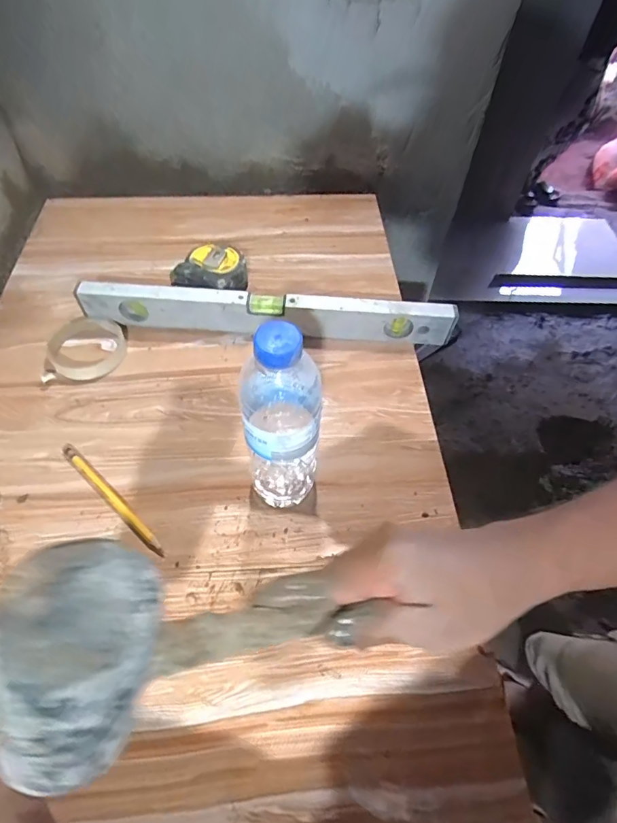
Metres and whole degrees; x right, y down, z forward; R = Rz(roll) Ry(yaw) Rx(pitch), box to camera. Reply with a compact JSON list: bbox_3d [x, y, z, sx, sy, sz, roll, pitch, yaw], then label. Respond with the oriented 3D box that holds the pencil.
[{"bbox_3d":[-0.195,0.083,0.447,0.164,0.006,0.013,37,62,21],"label":"pencil"}]

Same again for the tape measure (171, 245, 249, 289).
[{"bbox_3d":[-0.131,-0.177,0.605,0.101,0.053,0.082,-6,54,-6],"label":"tape measure"}]

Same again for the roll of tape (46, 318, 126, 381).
[{"bbox_3d":[-0.266,-0.078,0.543,0.085,0.018,0.083,1,54,-1],"label":"roll of tape"}]

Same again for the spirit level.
[{"bbox_3d":[-0.048,-0.117,0.557,0.439,0.061,0.020,3,53,0],"label":"spirit level"}]

